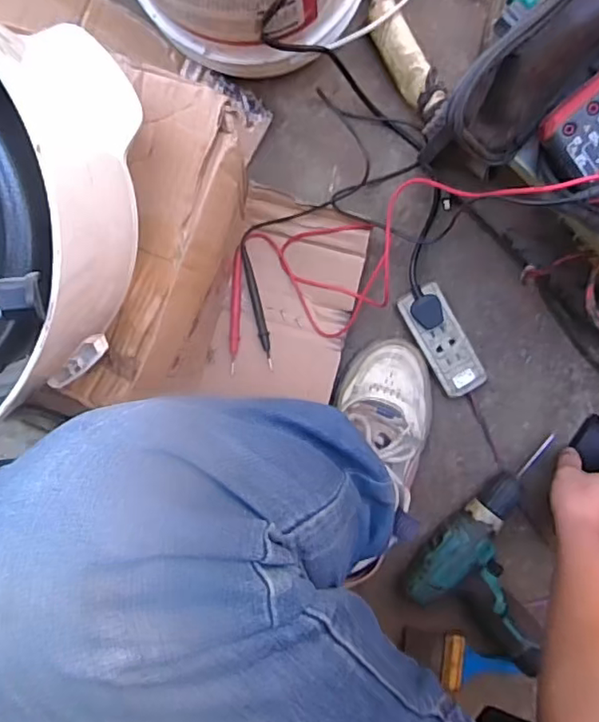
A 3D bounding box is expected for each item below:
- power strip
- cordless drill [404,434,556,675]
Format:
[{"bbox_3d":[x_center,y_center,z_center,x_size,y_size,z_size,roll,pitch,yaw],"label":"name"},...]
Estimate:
[{"bbox_3d":[0.164,-0.023,0.666,0.051,0.026,0.129,-29,99,3],"label":"power strip"},{"bbox_3d":[0.265,0.229,0.690,0.184,0.061,0.229,37,96,-7],"label":"cordless drill"}]

